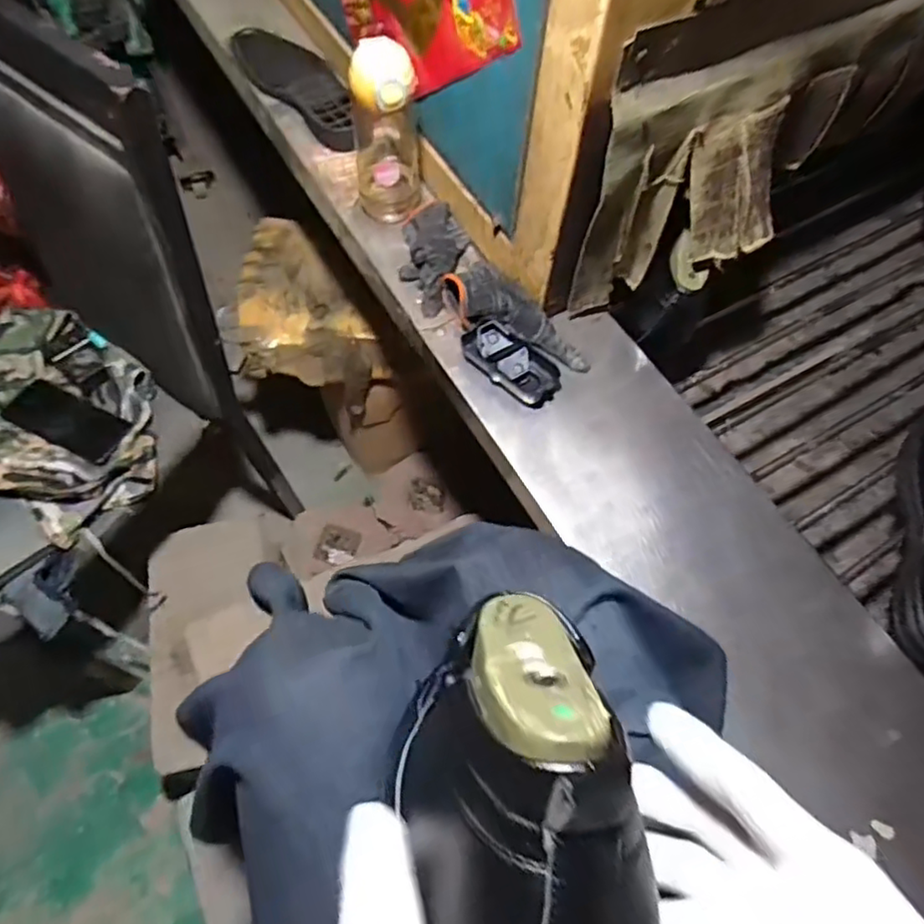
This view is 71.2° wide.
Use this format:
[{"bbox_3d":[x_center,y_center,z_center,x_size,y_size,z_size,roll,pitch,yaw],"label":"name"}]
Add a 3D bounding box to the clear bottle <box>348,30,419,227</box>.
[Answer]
[{"bbox_3d":[-0.088,-0.368,0.747,0.075,0.206,0.081,-7,63,-4],"label":"clear bottle"}]

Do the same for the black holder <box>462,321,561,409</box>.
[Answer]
[{"bbox_3d":[0.056,-0.109,0.709,0.114,0.026,0.060,39,68,17],"label":"black holder"}]

